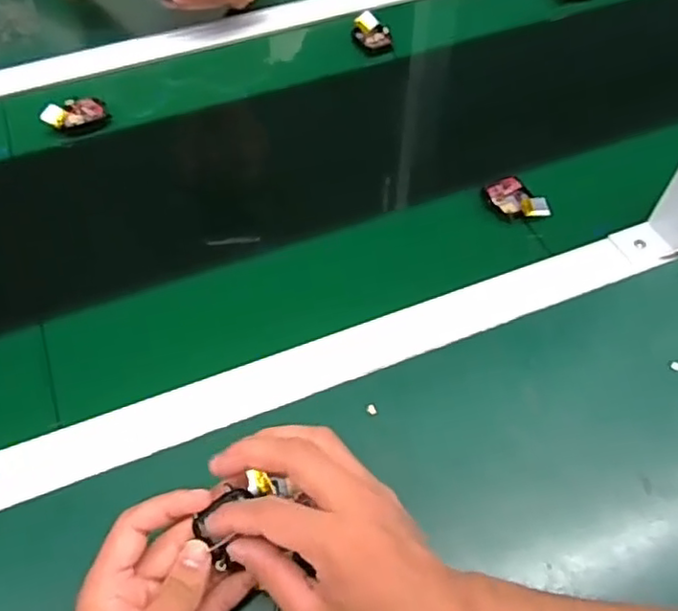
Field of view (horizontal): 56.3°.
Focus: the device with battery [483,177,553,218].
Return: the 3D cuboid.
[{"bbox_3d":[0.158,-0.095,0.564,0.037,0.010,0.058,-28,61,-18],"label":"device with battery"}]

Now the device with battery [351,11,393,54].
[{"bbox_3d":[0.036,-0.301,0.704,0.035,0.020,0.052,-32,62,-20],"label":"device with battery"}]

